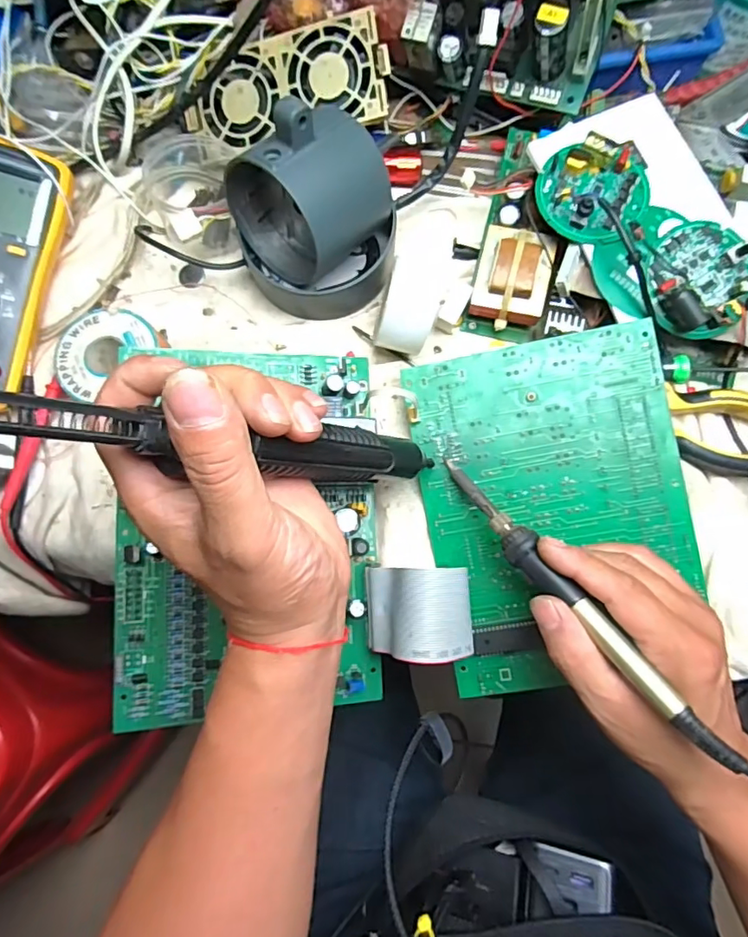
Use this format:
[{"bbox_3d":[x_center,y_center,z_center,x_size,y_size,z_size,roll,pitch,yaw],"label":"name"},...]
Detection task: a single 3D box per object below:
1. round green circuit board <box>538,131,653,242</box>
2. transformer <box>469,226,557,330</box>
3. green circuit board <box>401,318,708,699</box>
[{"bbox_3d":[0.145,-0.177,0.344,0.071,0.028,0.064,-10,80,-2],"label":"round green circuit board"},{"bbox_3d":[0.095,-0.131,0.371,0.047,0.044,0.057,13,80,2],"label":"transformer"},{"bbox_3d":[0.115,0.027,0.339,0.157,0.007,0.214,-11,89,7],"label":"green circuit board"}]

